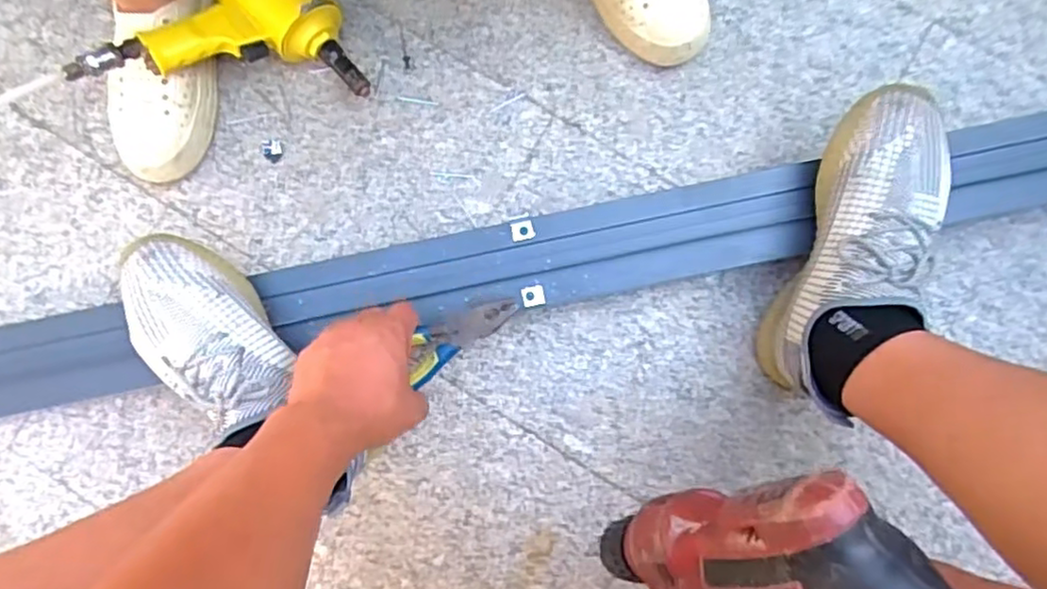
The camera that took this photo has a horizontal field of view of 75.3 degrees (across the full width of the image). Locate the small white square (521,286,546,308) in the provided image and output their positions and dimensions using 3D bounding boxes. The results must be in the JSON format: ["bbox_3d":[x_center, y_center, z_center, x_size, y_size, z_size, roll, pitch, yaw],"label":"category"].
[{"bbox_3d":[0.010,0.002,0.646,0.021,0.006,0.020,-11,83,-1],"label":"small white square"}]

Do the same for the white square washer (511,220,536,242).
[{"bbox_3d":[-0.001,-0.061,0.654,0.022,0.005,0.020,-13,83,-1],"label":"white square washer"}]

